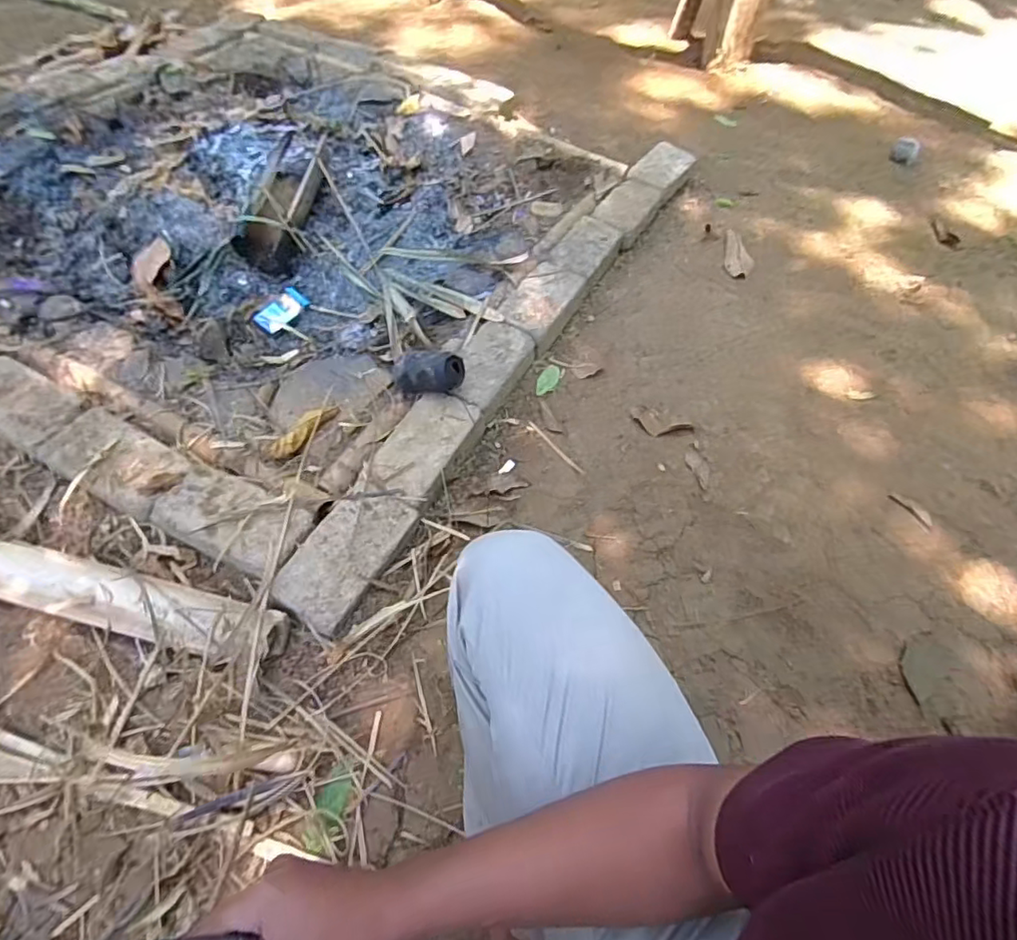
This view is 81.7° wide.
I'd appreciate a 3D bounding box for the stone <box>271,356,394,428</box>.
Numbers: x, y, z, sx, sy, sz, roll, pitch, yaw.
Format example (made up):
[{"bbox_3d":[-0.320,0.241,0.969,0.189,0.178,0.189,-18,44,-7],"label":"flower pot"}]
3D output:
[{"bbox_3d":[-0.301,-0.149,1.012,0.191,0.039,0.181,-4,57,-9],"label":"stone"}]

